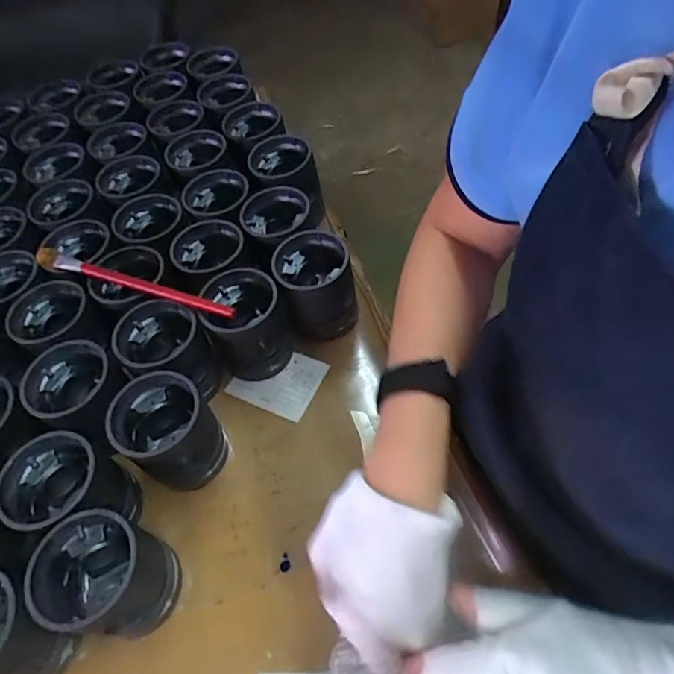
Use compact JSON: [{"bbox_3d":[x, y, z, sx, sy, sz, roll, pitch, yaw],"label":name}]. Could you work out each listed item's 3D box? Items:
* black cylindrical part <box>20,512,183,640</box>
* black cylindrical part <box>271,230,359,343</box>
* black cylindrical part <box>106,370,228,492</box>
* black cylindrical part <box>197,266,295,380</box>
[{"bbox_3d":[-0.205,0.216,0.448,0.087,0.109,0.085,-3,55,4],"label":"black cylindrical part"},{"bbox_3d":[-0.028,-0.061,0.607,0.088,0.116,0.094,-3,55,4],"label":"black cylindrical part"},{"bbox_3d":[-0.172,0.101,0.517,0.087,0.109,0.091,-3,55,4],"label":"black cylindrical part"},{"bbox_3d":[-0.102,-0.013,0.590,0.092,0.115,0.103,-19,55,-8],"label":"black cylindrical part"}]

